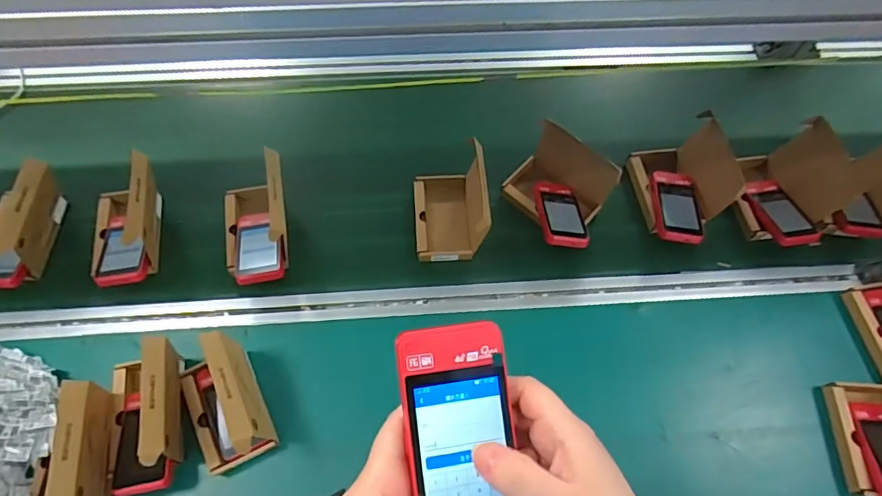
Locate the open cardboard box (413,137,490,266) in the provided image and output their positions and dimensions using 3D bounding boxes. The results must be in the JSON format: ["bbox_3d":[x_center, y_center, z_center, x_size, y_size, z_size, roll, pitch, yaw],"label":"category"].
[{"bbox_3d":[0.011,-0.073,0.767,0.099,0.131,0.162,-2,68,-3],"label":"open cardboard box"}]

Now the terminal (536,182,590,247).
[{"bbox_3d":[0.183,-0.053,0.792,0.069,0.020,0.136,0,46,-2],"label":"terminal"}]

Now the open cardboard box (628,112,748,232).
[{"bbox_3d":[0.381,-0.116,0.841,0.123,0.130,0.159,-5,68,-4],"label":"open cardboard box"}]

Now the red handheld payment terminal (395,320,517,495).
[{"bbox_3d":[0.010,0.106,0.302,0.061,0.019,0.119,-6,84,-11],"label":"red handheld payment terminal"}]

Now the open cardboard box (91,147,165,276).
[{"bbox_3d":[-0.445,-0.037,0.724,0.104,0.111,0.154,-8,68,-5],"label":"open cardboard box"}]

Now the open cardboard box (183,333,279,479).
[{"bbox_3d":[-0.261,0.183,0.612,0.093,0.116,0.139,-21,70,-10],"label":"open cardboard box"}]

